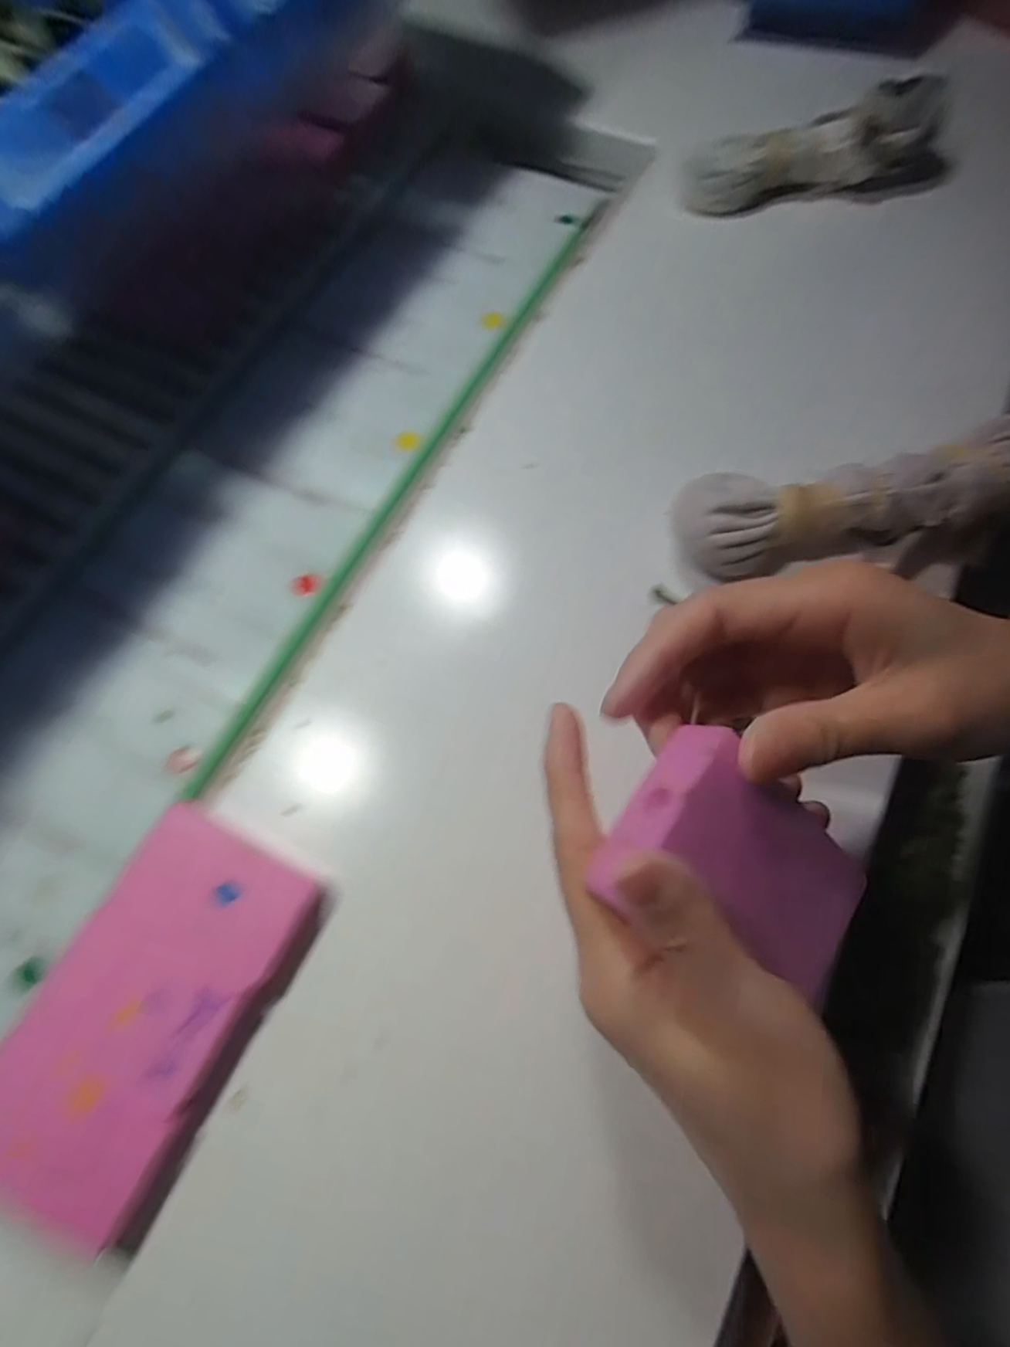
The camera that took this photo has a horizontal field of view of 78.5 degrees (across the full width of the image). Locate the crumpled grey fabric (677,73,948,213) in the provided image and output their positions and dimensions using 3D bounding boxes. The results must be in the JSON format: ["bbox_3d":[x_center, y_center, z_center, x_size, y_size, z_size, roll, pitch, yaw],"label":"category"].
[{"bbox_3d":[0.189,-0.311,0.362,0.162,0.046,0.030,-9,69,-1],"label":"crumpled grey fabric"}]

